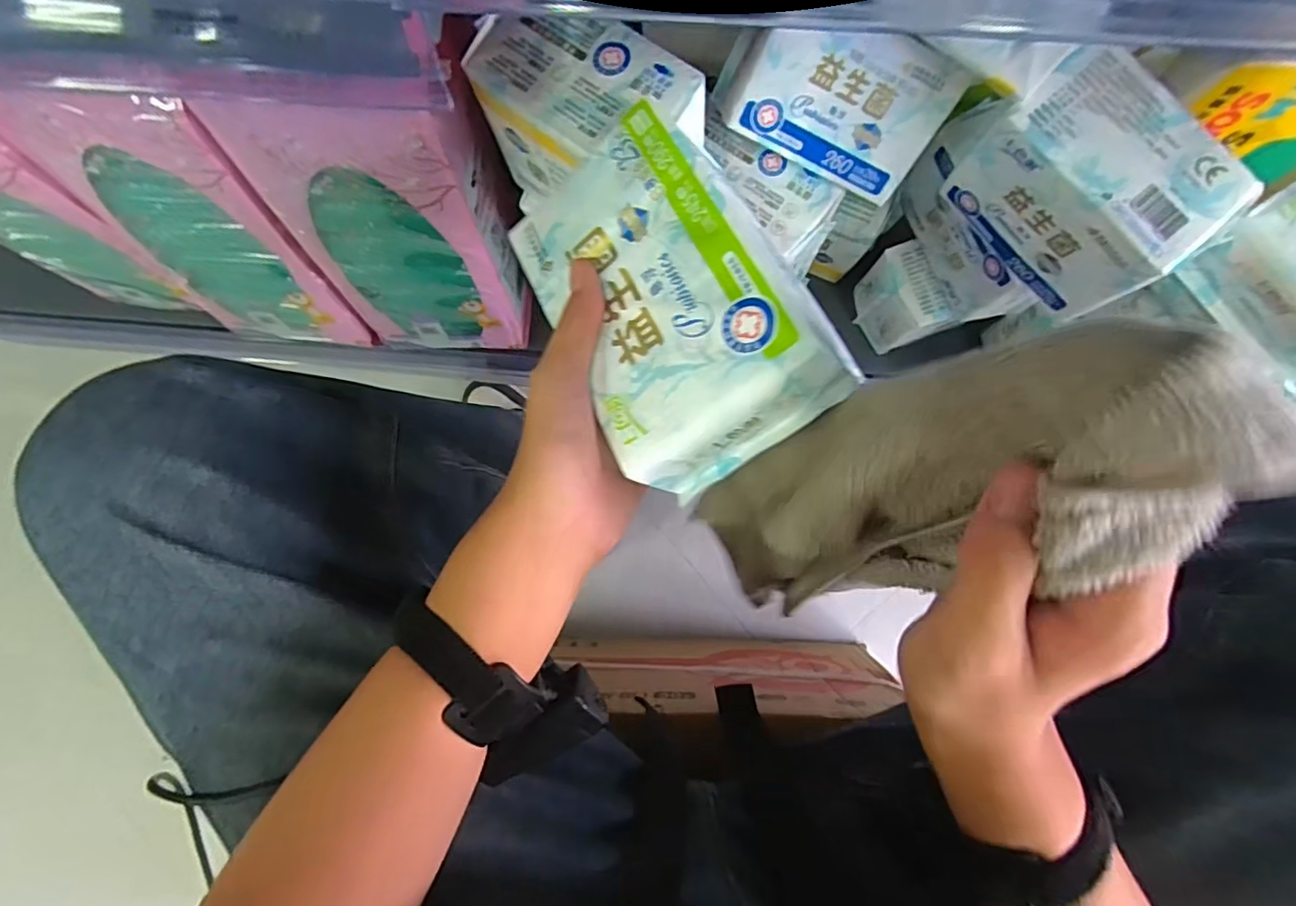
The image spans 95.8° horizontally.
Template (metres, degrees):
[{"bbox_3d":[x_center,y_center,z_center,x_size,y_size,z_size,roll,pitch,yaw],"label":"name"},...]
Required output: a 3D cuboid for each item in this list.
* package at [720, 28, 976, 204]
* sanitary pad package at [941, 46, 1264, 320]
[{"bbox_3d":[0.137,-0.261,0.428,0.150,0.100,0.058,17,46,-10],"label":"package"},{"bbox_3d":[0.298,-0.179,0.402,0.088,0.098,0.146,-37,86,-1],"label":"sanitary pad package"}]

